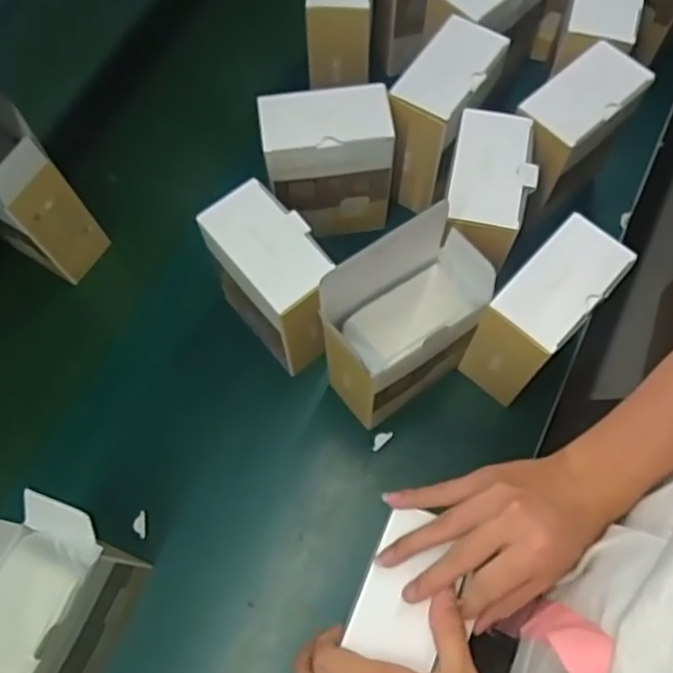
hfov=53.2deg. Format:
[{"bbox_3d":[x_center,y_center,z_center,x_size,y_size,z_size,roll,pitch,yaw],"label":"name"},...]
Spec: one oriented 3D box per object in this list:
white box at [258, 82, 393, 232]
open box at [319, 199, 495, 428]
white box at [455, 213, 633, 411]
[{"bbox_3d":[-0.007,-0.171,0.675,0.123,0.149,0.073,-10,68,-3],"label":"white box"},{"bbox_3d":[0.058,-0.006,0.580,0.139,0.193,0.076,-32,70,-11],"label":"open box"},{"bbox_3d":[0.188,-0.015,0.624,0.064,0.165,0.119,42,75,16],"label":"white box"}]

